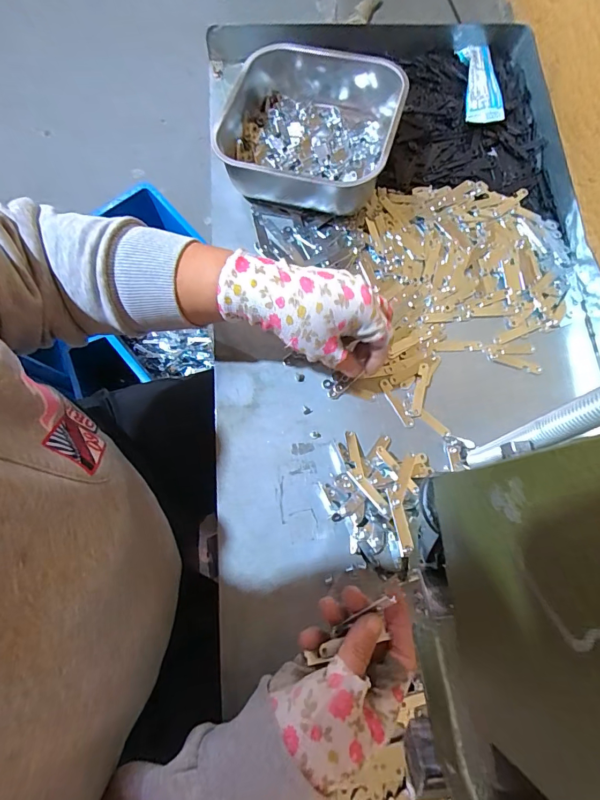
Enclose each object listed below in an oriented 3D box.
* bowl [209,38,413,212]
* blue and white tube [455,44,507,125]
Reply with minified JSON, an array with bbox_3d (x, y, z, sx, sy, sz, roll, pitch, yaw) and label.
[{"bbox_3d":[0.008,-0.297,0.452,0.184,0.068,0.188,1,74,-2],"label":"bowl"},{"bbox_3d":[0.219,-0.385,0.501,0.043,0.018,0.122,2,74,-2],"label":"blue and white tube"}]

